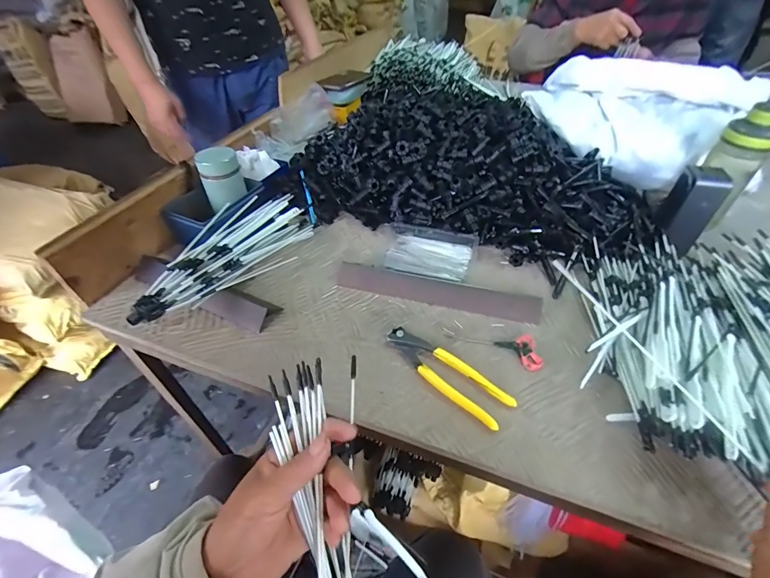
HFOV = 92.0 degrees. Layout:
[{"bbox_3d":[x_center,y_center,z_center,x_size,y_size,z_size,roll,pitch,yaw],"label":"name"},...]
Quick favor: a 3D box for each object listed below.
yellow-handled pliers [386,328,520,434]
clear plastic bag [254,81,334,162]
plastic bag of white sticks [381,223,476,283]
[{"bbox_3d":[0.068,0.094,0.428,0.158,0.016,0.046,33,54,30],"label":"yellow-handled pliers"},{"bbox_3d":[-0.185,-0.352,0.798,0.084,0.077,0.227,12,46,13],"label":"clear plastic bag"},{"bbox_3d":[0.067,-0.061,0.576,0.135,0.023,0.098,14,47,15],"label":"plastic bag of white sticks"}]

